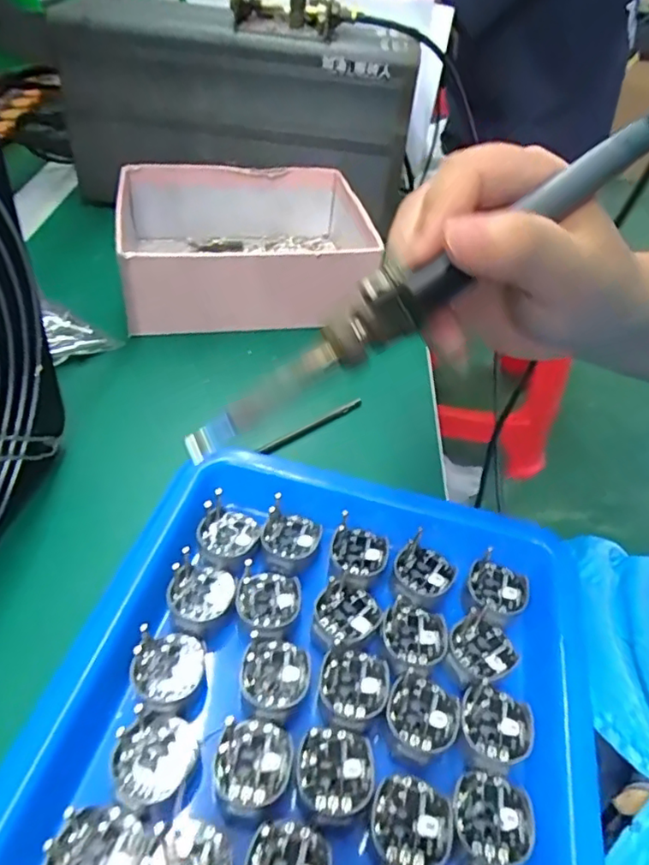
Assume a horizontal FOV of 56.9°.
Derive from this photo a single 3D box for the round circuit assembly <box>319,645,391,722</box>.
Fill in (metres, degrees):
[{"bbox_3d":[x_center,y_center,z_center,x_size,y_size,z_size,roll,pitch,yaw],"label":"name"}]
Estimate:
[{"bbox_3d":[0.011,0.091,0.219,0.025,0.004,0.027,2,44,-2],"label":"round circuit assembly"}]

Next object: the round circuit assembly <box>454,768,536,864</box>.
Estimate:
[{"bbox_3d":[0.055,0.123,0.192,0.024,0.004,0.027,8,44,4],"label":"round circuit assembly"}]

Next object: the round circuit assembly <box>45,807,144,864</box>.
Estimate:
[{"bbox_3d":[-0.067,0.124,0.174,0.026,0.004,0.026,2,44,-2],"label":"round circuit assembly"}]

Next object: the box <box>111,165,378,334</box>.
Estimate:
[{"bbox_3d":[-0.054,-0.132,0.422,0.165,0.059,0.140,-3,44,-8],"label":"box"}]

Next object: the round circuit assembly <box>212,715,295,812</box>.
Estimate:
[{"bbox_3d":[-0.023,0.108,0.197,0.025,0.004,0.027,2,44,-2],"label":"round circuit assembly"}]

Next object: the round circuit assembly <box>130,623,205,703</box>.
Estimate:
[{"bbox_3d":[-0.057,0.083,0.216,0.024,0.007,0.025,2,44,-2],"label":"round circuit assembly"}]

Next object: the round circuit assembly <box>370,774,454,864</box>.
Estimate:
[{"bbox_3d":[0.027,0.123,0.188,0.025,0.004,0.028,11,44,7],"label":"round circuit assembly"}]

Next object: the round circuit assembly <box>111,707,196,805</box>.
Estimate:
[{"bbox_3d":[-0.056,0.106,0.195,0.026,0.004,0.027,2,44,-2],"label":"round circuit assembly"}]

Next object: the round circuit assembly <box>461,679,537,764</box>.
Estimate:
[{"bbox_3d":[0.061,0.104,0.213,0.025,0.004,0.025,2,44,-2],"label":"round circuit assembly"}]

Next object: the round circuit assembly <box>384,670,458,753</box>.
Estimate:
[{"bbox_3d":[0.035,0.099,0.215,0.024,0.005,0.028,16,45,12],"label":"round circuit assembly"}]

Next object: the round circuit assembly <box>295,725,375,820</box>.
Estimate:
[{"bbox_3d":[0.003,0.111,0.198,0.025,0.004,0.027,2,44,-2],"label":"round circuit assembly"}]

